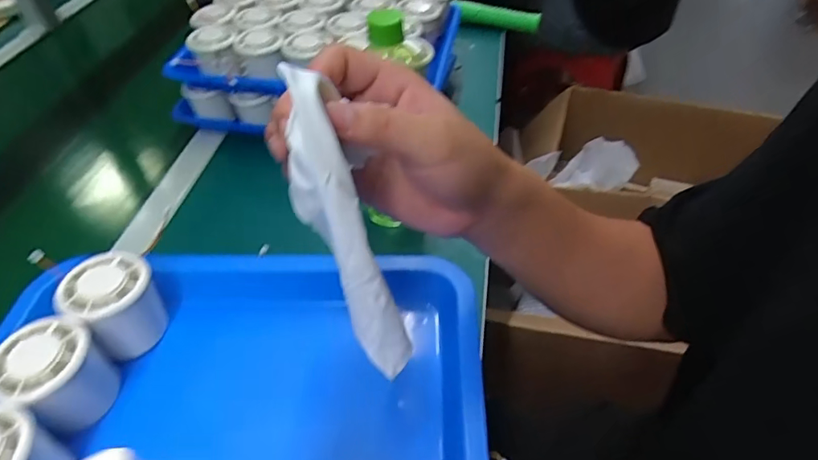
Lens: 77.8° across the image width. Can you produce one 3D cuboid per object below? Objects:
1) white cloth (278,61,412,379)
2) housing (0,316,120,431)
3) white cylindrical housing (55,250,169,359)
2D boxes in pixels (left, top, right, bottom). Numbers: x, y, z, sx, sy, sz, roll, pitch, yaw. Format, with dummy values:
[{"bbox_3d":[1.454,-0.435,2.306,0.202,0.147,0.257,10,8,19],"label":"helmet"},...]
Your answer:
[{"bbox_3d":[-0.031,0.002,0.243,0.029,0.156,0.034,-23,24,-18],"label":"white cloth"},{"bbox_3d":[-0.222,0.097,0.326,0.056,0.061,0.055,-2,46,2],"label":"housing"},{"bbox_3d":[-0.204,0.052,0.357,0.055,0.055,0.050,-2,46,2],"label":"white cylindrical housing"}]

